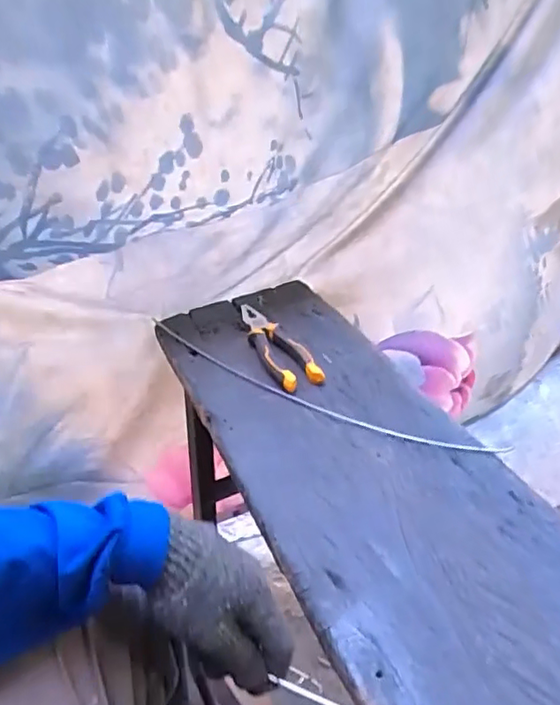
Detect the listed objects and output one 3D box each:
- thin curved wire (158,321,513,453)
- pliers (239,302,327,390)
[{"bbox_3d":[0.016,0.043,0.733,0.519,0.011,0.051,19,43,29],"label":"thin curved wire"},{"bbox_3d":[-0.007,-0.010,0.788,0.055,0.026,0.184,-20,41,-17],"label":"pliers"}]

